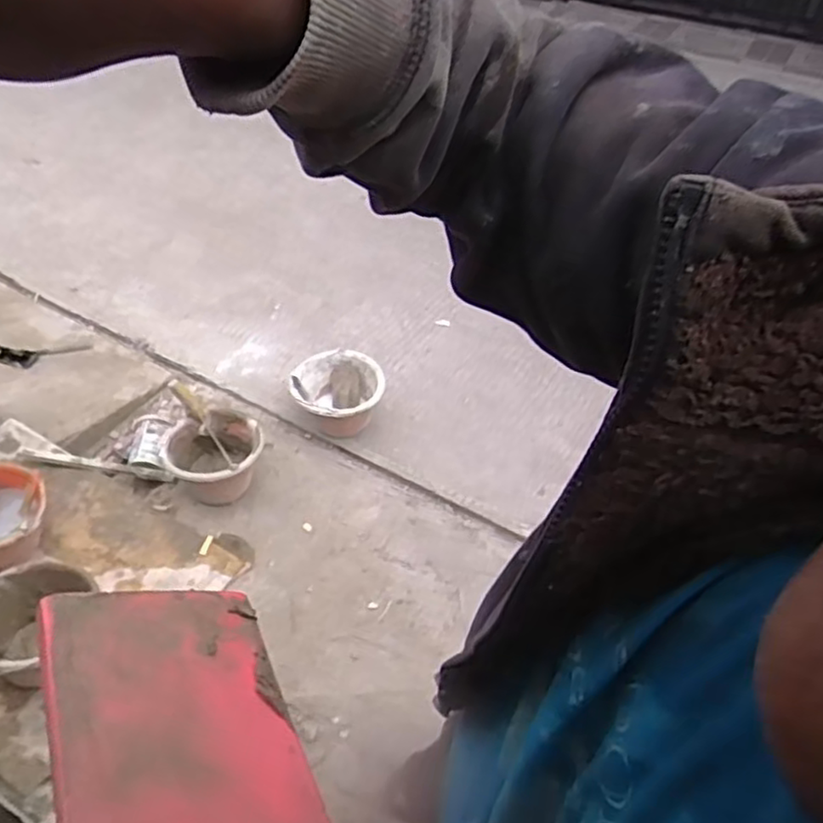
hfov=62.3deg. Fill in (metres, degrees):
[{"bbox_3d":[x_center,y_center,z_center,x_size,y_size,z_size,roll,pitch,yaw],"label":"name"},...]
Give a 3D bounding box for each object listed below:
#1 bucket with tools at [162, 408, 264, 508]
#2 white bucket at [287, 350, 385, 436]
[{"bbox_3d":[-0.465,0.117,1.652,0.204,0.160,0.195,-4,44,-6],"label":"bucket with tools"},{"bbox_3d":[-0.187,-0.043,1.811,0.224,0.175,0.215,1,44,-1],"label":"white bucket"}]

